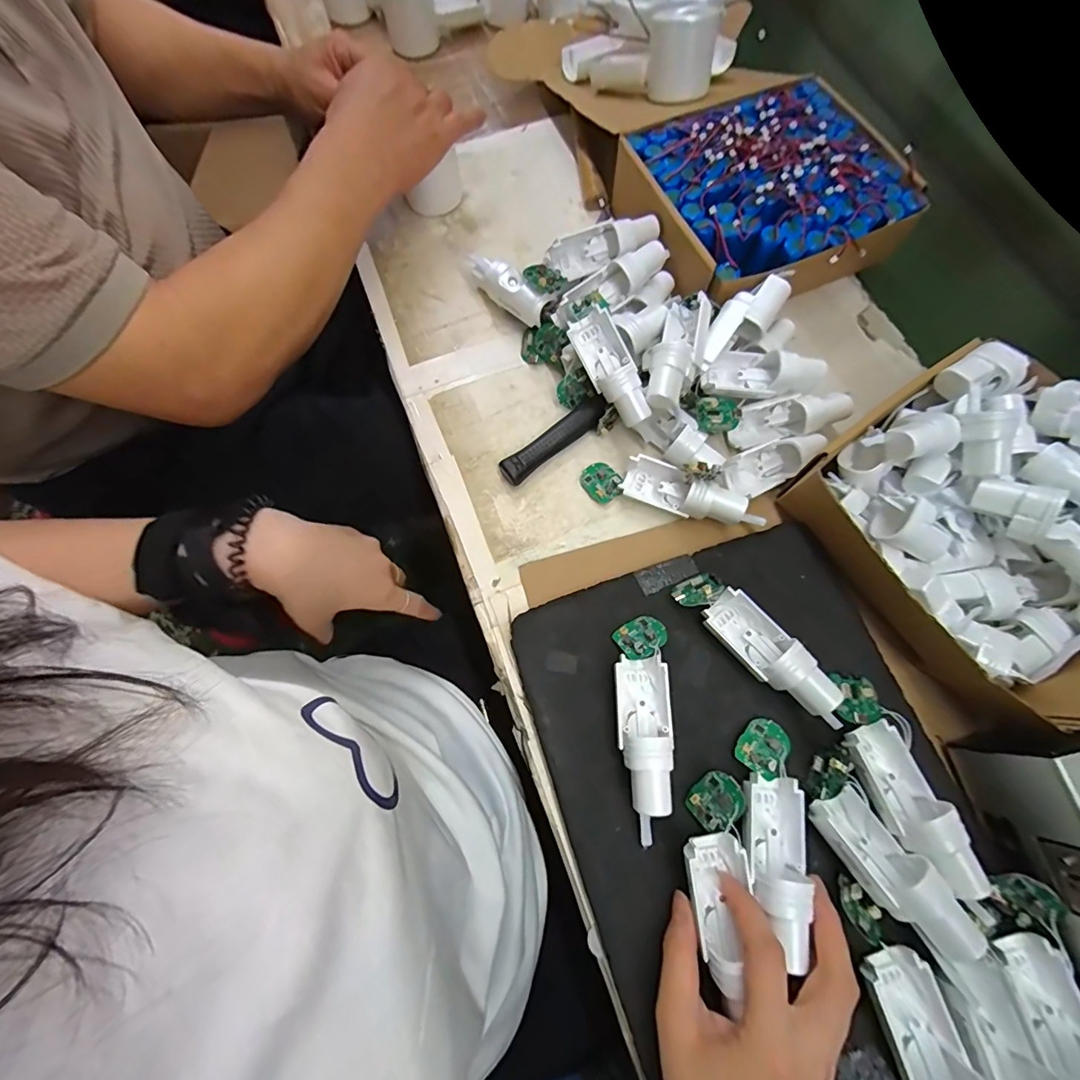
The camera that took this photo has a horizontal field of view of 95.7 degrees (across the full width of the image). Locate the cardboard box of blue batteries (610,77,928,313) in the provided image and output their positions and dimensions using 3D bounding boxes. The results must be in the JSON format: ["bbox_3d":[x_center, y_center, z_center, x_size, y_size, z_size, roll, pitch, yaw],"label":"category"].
[{"bbox_3d":[0.197,-0.306,0.449,0.224,0.075,0.195,-22,73,-7],"label":"cardboard box of blue batteries"}]

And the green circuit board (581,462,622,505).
[{"bbox_3d":[0.051,-0.048,0.399,0.028,0.006,0.035,-30,74,-9],"label":"green circuit board"}]

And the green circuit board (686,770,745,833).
[{"bbox_3d":[0.109,0.162,0.303,0.033,0.004,0.027,-46,48,6],"label":"green circuit board"}]

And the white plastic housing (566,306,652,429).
[{"bbox_3d":[0.057,-0.134,0.382,0.035,0.031,0.093,-27,74,-9],"label":"white plastic housing"}]

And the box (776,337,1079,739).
[{"bbox_3d":[0.314,-0.015,0.332,0.203,0.069,0.211,-33,75,-10],"label":"box"}]

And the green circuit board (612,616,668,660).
[{"bbox_3d":[0.072,0.068,0.342,0.035,0.008,0.030,-26,46,-13],"label":"green circuit board"}]

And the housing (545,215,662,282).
[{"bbox_3d":[0.055,-0.256,0.427,0.098,0.034,0.023,-16,72,8],"label":"housing"}]

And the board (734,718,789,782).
[{"bbox_3d":[0.147,0.135,0.319,0.029,0.006,0.034,31,74,10],"label":"board"}]

